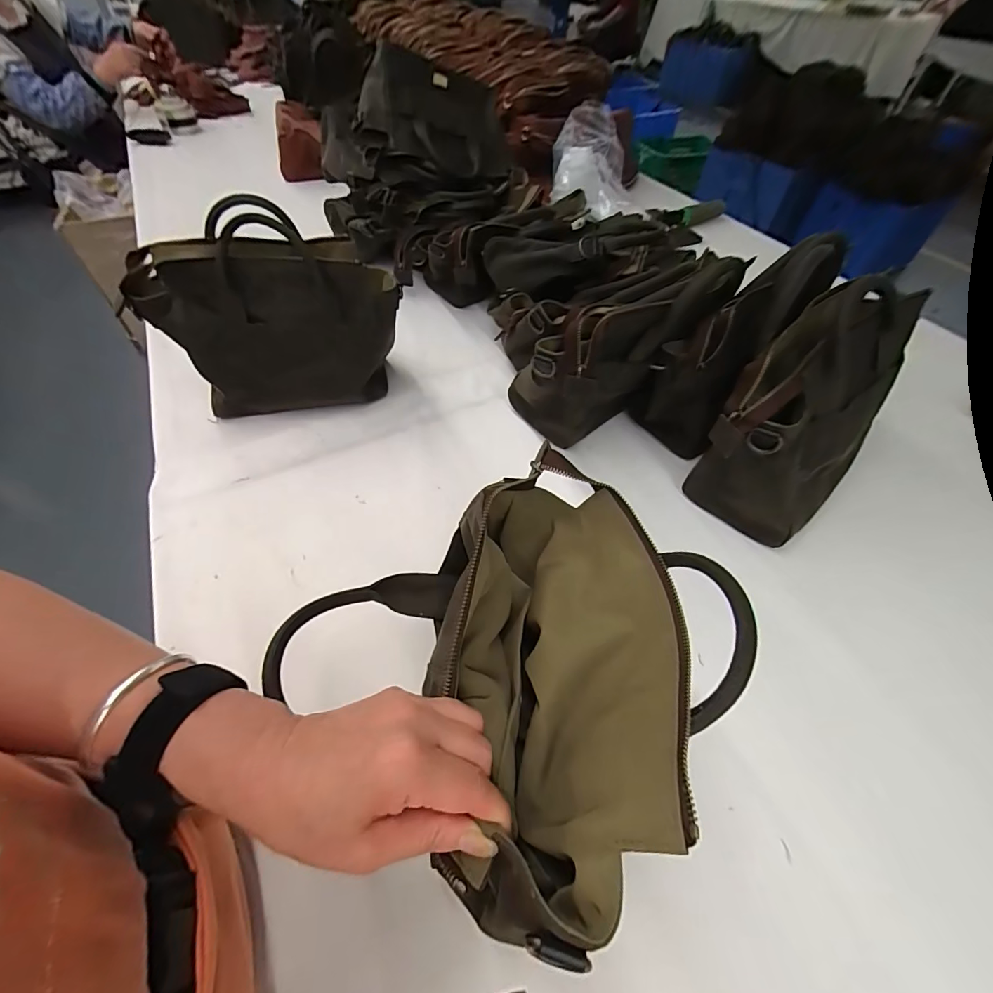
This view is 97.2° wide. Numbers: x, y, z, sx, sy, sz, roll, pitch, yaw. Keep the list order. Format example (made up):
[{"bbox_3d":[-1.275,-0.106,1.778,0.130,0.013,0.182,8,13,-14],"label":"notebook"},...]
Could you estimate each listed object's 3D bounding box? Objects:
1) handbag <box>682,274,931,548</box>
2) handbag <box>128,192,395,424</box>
[{"bbox_3d":[0.334,-0.086,0.468,0.293,0.214,0.123,-38,63,-25],"label":"handbag"},{"bbox_3d":[-0.272,-0.209,0.547,0.301,0.218,0.119,-5,54,-5],"label":"handbag"}]

